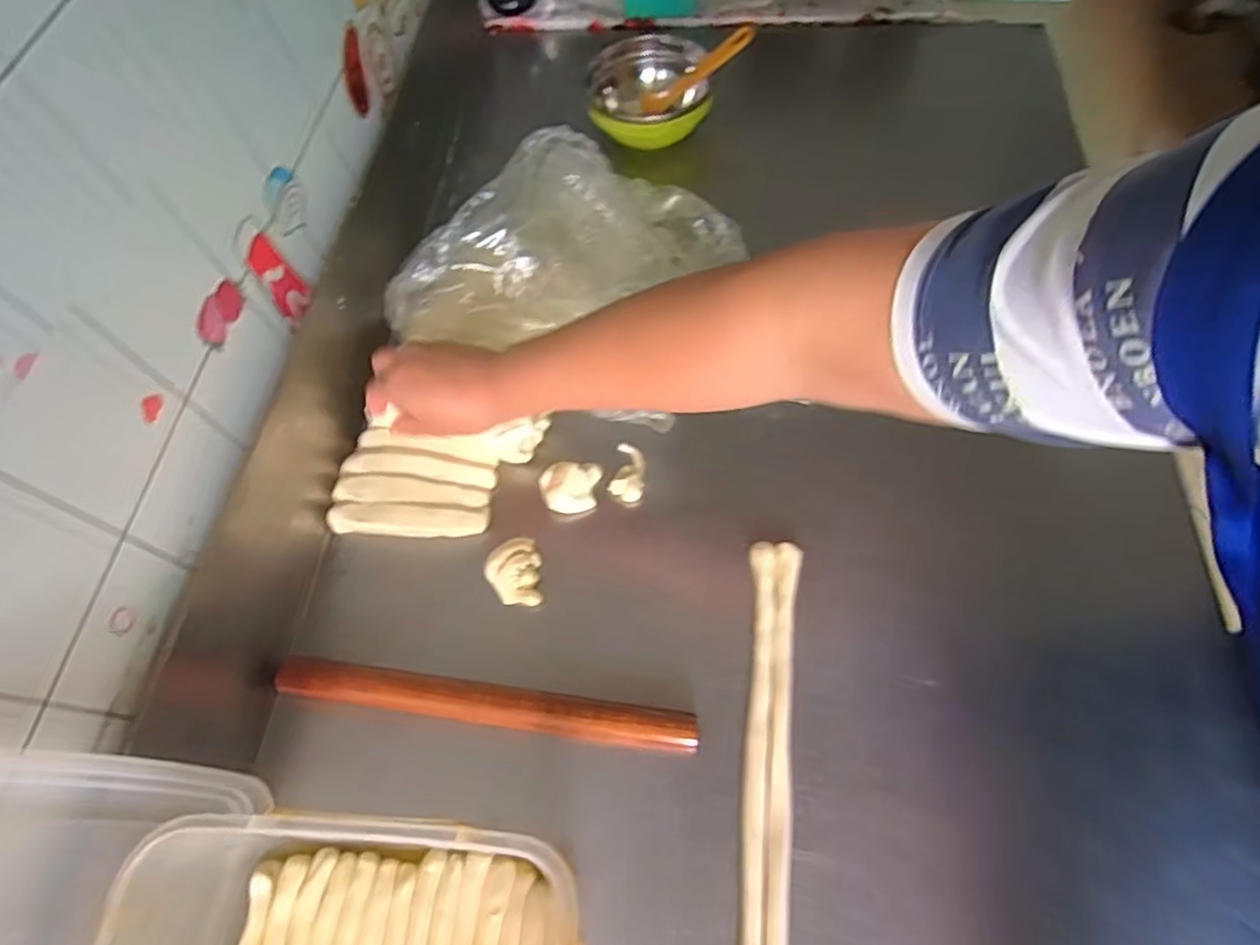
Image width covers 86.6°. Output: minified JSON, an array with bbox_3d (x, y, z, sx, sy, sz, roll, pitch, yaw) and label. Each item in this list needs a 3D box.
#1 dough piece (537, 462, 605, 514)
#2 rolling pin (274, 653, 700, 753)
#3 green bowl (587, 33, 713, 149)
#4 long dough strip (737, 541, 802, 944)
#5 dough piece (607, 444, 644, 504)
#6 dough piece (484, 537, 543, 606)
[{"bbox_3d":[-0.050,0.011,0.559,0.049,0.024,0.043,-1,63,5],"label":"dough piece"},{"bbox_3d":[-0.105,0.164,0.479,0.304,0.026,0.028,6,64,8],"label":"rolling pin"},{"bbox_3d":[0.020,-0.409,0.741,0.126,0.068,0.135,-2,63,4],"label":"green bowl"},{"bbox_3d":[0.093,0.220,0.448,0.031,0.022,0.356,4,64,7],"label":"long dough strip"},{"bbox_3d":[-0.002,-0.001,0.568,0.029,0.011,0.055,3,63,7],"label":"dough piece"},{"bbox_3d":[-0.091,0.078,0.525,0.042,0.020,0.051,-5,63,3],"label":"dough piece"}]

